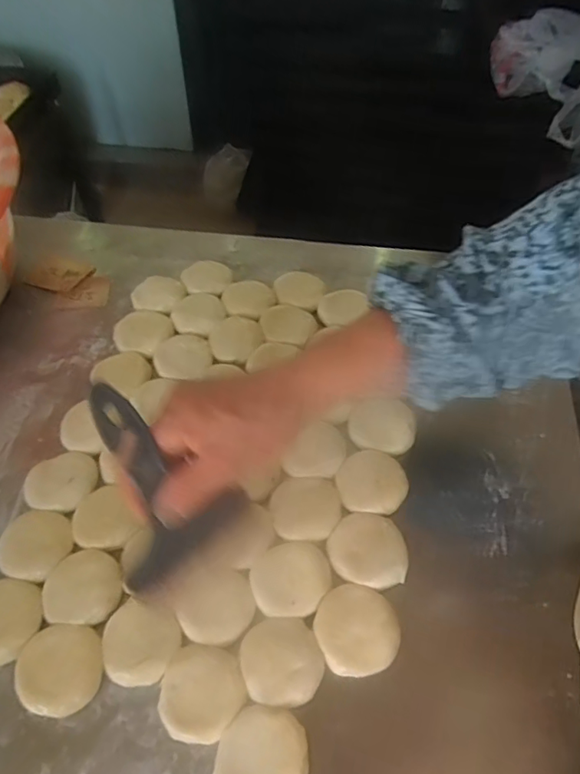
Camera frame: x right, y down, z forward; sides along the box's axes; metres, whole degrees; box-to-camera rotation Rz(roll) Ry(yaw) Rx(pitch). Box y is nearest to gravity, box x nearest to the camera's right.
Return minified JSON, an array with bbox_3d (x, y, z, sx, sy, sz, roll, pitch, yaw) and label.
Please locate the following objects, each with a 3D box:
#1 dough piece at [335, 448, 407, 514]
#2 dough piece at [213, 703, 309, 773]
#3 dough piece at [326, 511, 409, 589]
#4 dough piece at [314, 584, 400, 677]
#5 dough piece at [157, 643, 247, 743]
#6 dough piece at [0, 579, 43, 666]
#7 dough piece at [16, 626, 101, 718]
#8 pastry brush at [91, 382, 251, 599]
[{"bbox_3d":[0.070,0.082,0.450,0.057,0.016,0.052,-1,54,1],"label":"dough piece"},{"bbox_3d":[-0.018,0.245,0.344,0.058,0.017,0.059,-1,54,1],"label":"dough piece"},{"bbox_3d":[0.062,0.129,0.418,0.062,0.010,0.055,13,56,11],"label":"dough piece"},{"bbox_3d":[0.048,0.179,0.390,0.057,0.017,0.060,-1,54,1],"label":"dough piece"},{"bbox_3d":[-0.061,0.214,0.367,0.056,0.016,0.056,9,55,8],"label":"dough piece"},{"bbox_3d":[-0.217,0.179,0.399,0.054,0.015,0.058,18,57,14],"label":"dough piece"},{"bbox_3d":[-0.166,0.204,0.379,0.058,0.015,0.056,-1,54,1],"label":"dough piece"},{"bbox_3d":[-0.083,0.065,0.331,0.030,0.156,0.097,27,58,38],"label":"pastry brush"}]

